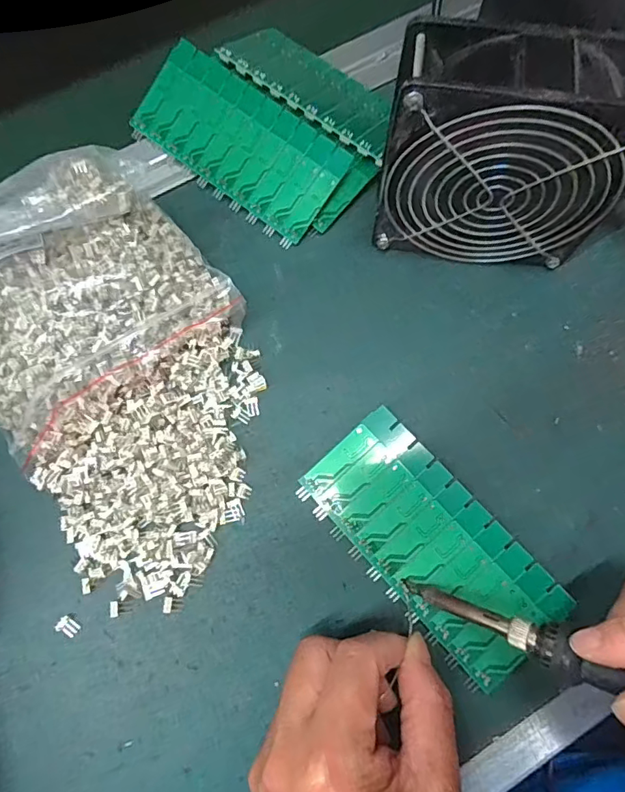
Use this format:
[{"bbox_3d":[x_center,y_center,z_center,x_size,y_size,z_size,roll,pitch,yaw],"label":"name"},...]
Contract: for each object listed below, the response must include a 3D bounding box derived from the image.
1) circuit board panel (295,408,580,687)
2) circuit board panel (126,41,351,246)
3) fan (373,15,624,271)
[{"bbox_3d":[0.063,0.075,0.259,0.061,0.008,0.137,-42,78,-10],"label":"circuit board panel"},{"bbox_3d":[-0.048,-0.161,0.316,0.138,0.006,0.068,37,99,6],"label":"circuit board panel"},{"bbox_3d":[0.098,-0.120,0.260,0.119,0.119,0.047,10,76,3],"label":"fan"}]

